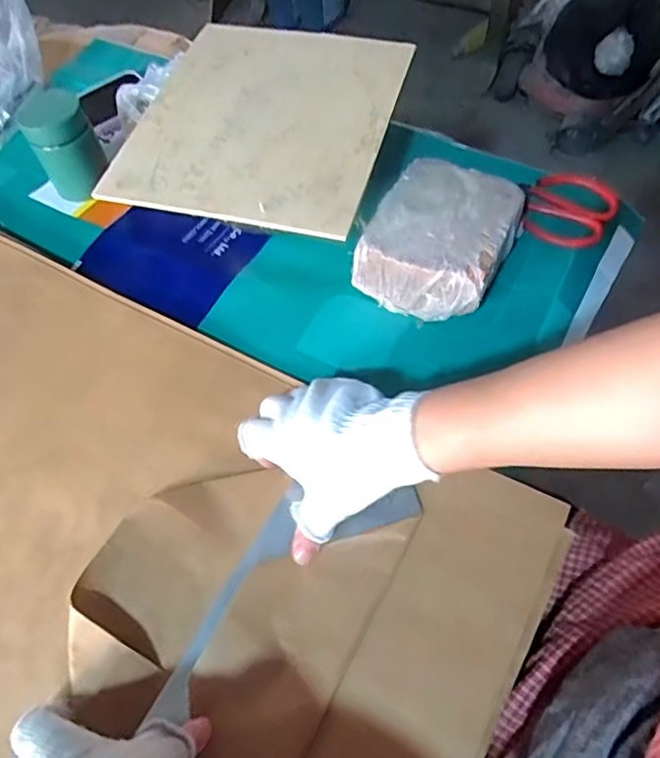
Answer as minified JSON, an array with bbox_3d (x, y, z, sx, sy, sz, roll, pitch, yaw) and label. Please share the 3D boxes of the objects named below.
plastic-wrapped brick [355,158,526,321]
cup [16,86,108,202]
[{"bbox_3d":[0.101,-0.129,0.542,0.117,0.058,0.147,24,61,15],"label":"plastic-wrapped brick"},{"bbox_3d":[-0.275,-0.244,0.611,0.062,0.092,0.072,-33,63,-18],"label":"cup"}]

